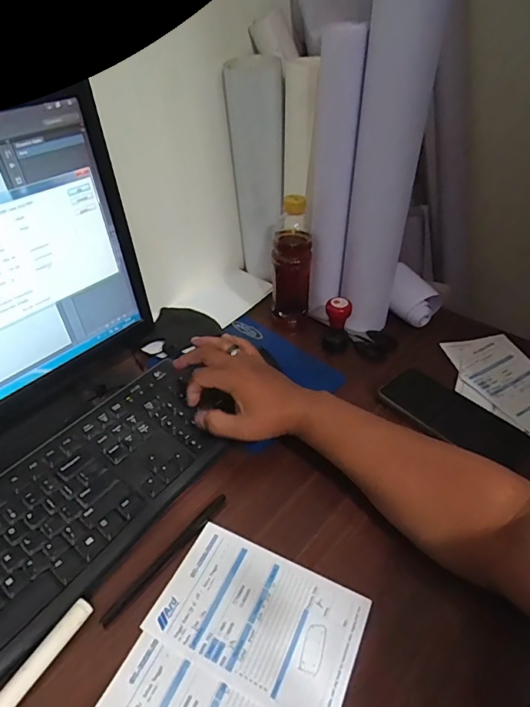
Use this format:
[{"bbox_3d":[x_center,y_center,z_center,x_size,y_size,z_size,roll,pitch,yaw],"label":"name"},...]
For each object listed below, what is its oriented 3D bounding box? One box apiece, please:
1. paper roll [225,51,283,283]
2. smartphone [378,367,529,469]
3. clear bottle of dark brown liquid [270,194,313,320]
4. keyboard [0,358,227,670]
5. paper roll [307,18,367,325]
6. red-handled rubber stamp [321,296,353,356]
[{"bbox_3d":[-0.015,-0.257,0.663,0.070,0.305,0.071,0,40,0],"label":"paper roll"},{"bbox_3d":[0.225,0.074,0.524,0.081,0.012,0.164,-31,50,-31],"label":"smartphone"},{"bbox_3d":[0.039,-0.129,0.630,0.057,0.184,0.062,2,41,2],"label":"clear bottle of dark brown liquid"},{"bbox_3d":[-0.207,0.157,0.413,0.151,0.016,0.407,27,48,26],"label":"keyboard"},{"bbox_3d":[0.087,-0.210,0.582,0.049,0.358,0.053,0,40,0],"label":"paper roll"},{"bbox_3d":[0.100,-0.038,0.605,0.035,0.075,0.031,-1,41,-2],"label":"red-handled rubber stamp"}]

